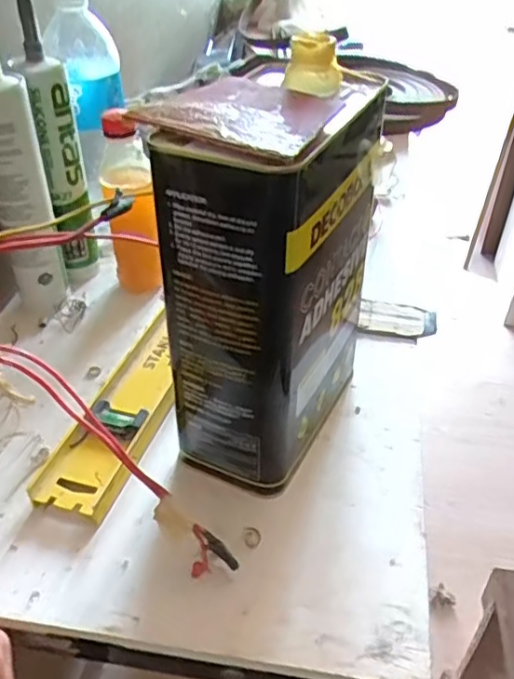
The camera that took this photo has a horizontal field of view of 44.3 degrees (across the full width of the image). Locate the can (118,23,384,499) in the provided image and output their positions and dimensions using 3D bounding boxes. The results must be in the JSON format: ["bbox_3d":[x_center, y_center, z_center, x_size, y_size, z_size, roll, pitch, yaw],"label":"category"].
[{"bbox_3d":[0.008,-0.042,0.439,0.109,0.251,0.168,21,44,22],"label":"can"}]

